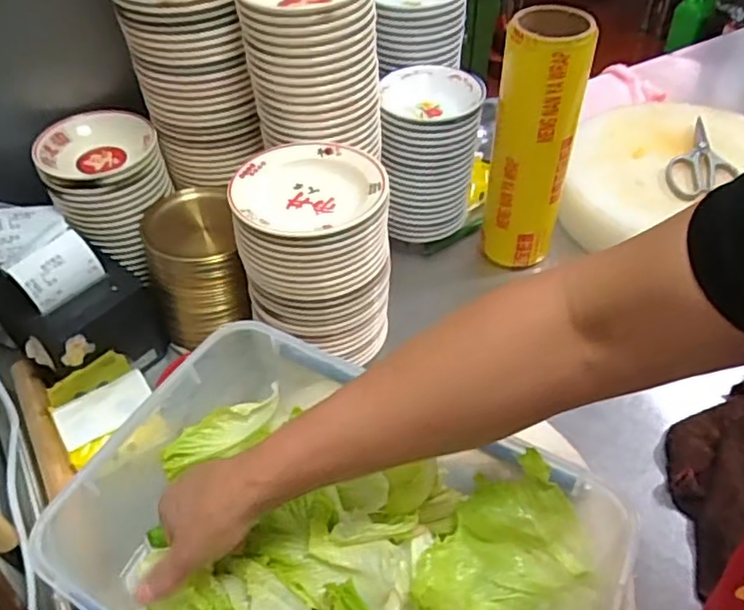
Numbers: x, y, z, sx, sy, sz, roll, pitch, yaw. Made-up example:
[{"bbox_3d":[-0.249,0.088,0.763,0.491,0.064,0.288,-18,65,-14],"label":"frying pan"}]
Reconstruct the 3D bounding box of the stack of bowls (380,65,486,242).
[{"bbox_3d":[0.077,-0.200,0.845,0.123,0.184,0.125,-1,47,3],"label":"stack of bowls"}]

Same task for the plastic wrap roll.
[{"bbox_3d":[0.191,-0.187,0.762,0.092,0.300,0.085,4,48,7],"label":"plastic wrap roll"}]

